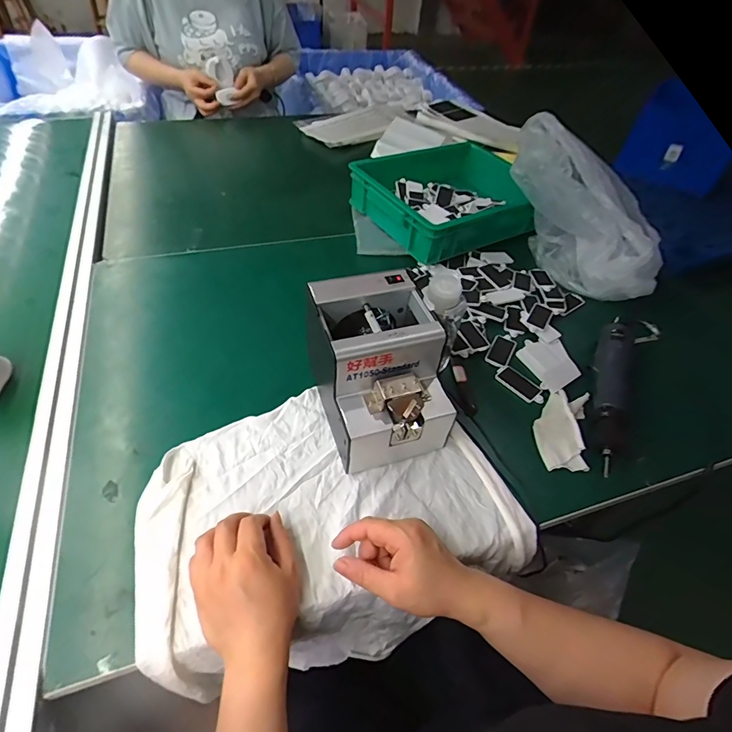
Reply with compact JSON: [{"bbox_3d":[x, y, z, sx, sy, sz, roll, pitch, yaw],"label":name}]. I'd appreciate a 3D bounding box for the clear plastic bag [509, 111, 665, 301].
[{"bbox_3d":[0.373,-0.260,0.718,0.125,0.213,0.284,-33,59,-29],"label":"clear plastic bag"}]

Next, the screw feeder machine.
[{"bbox_3d":[0.013,0.010,0.498,0.132,0.144,0.190,-15,52,-18],"label":"screw feeder machine"}]

